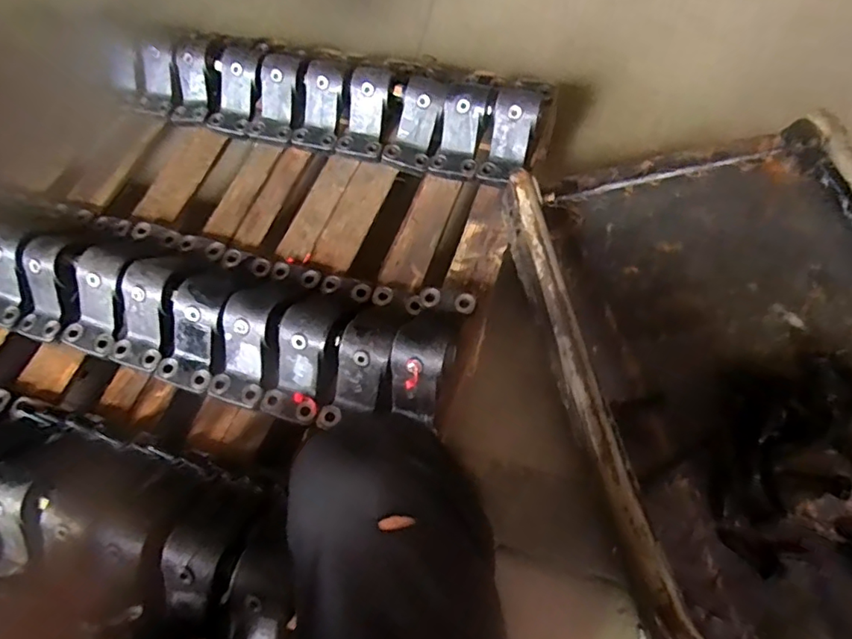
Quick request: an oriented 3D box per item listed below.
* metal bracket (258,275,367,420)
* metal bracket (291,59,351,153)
[{"bbox_3d":[-0.155,0.024,0.766,0.077,0.089,0.221,17,67,14],"label":"metal bracket"},{"bbox_3d":[-0.184,-0.370,0.970,0.073,0.137,0.021,15,24,1],"label":"metal bracket"}]

